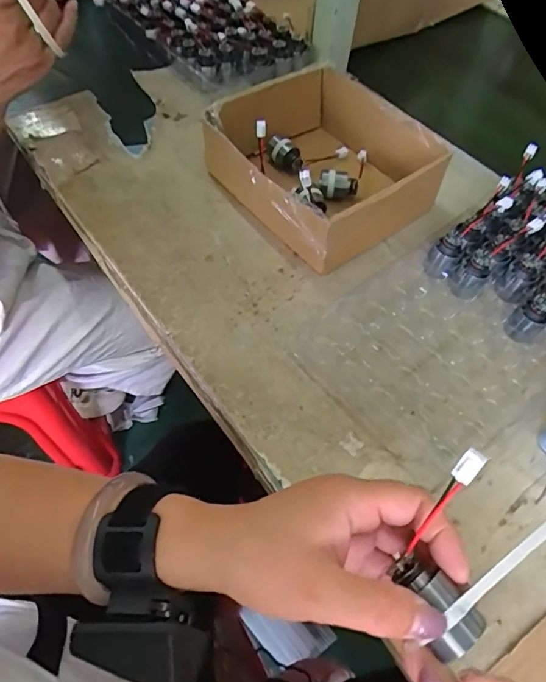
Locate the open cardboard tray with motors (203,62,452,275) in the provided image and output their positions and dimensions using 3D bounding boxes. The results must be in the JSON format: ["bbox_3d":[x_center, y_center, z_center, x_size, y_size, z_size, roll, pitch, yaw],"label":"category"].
[{"bbox_3d":[0.055,-0.196,0.509,0.197,0.068,0.202,-31,64,-22],"label":"open cardboard tray with motors"}]

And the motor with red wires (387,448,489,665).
[{"bbox_3d":[0.078,0.093,0.210,0.040,0.027,0.094,6,103,3],"label":"motor with red wires"}]

